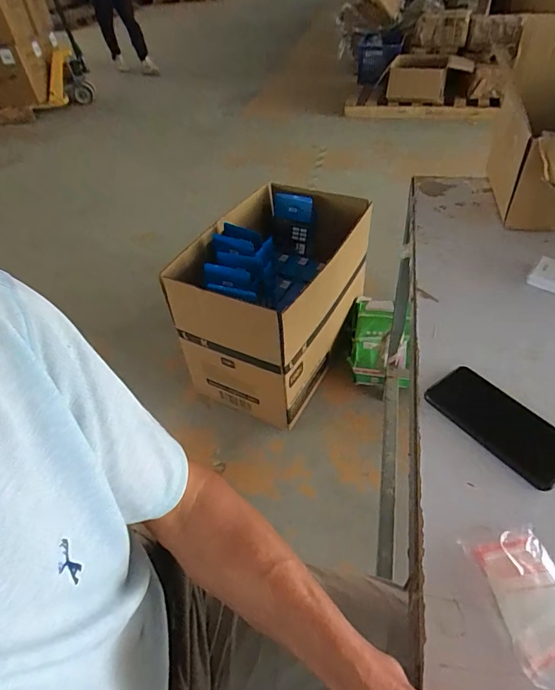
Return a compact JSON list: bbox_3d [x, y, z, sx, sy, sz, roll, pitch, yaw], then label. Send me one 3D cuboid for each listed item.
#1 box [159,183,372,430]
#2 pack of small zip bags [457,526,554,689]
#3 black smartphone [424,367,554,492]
[{"bbox_3d":[-0.025,-0.154,1.472,0.455,0.470,0.605,19,49,23],"label":"box"},{"bbox_3d":[0.214,0.211,0.365,0.065,0.018,0.105,-12,45,-6],"label":"pack of small zip bags"},{"bbox_3d":[0.251,0.087,0.494,0.078,0.009,0.157,-30,49,-23],"label":"black smartphone"}]

